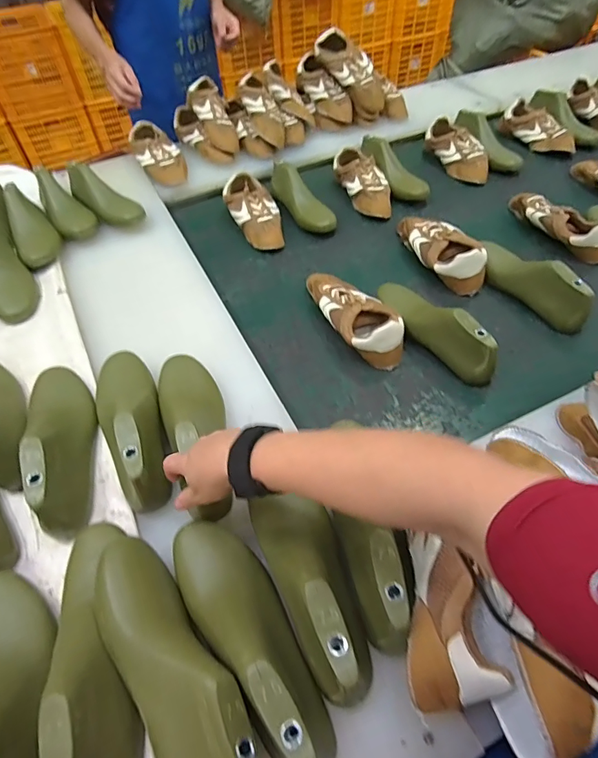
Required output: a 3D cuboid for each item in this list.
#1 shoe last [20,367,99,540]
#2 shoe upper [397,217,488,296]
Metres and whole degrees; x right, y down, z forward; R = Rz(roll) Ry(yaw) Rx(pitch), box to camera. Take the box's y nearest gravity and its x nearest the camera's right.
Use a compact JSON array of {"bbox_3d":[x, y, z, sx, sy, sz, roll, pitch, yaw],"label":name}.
[{"bbox_3d":[-0.295,0.065,0.541,0.066,0.089,0.246,-20,54,-11],"label":"shoe last"},{"bbox_3d":[0.275,-0.257,0.836,0.096,0.072,0.217,-12,53,-5],"label":"shoe upper"}]

